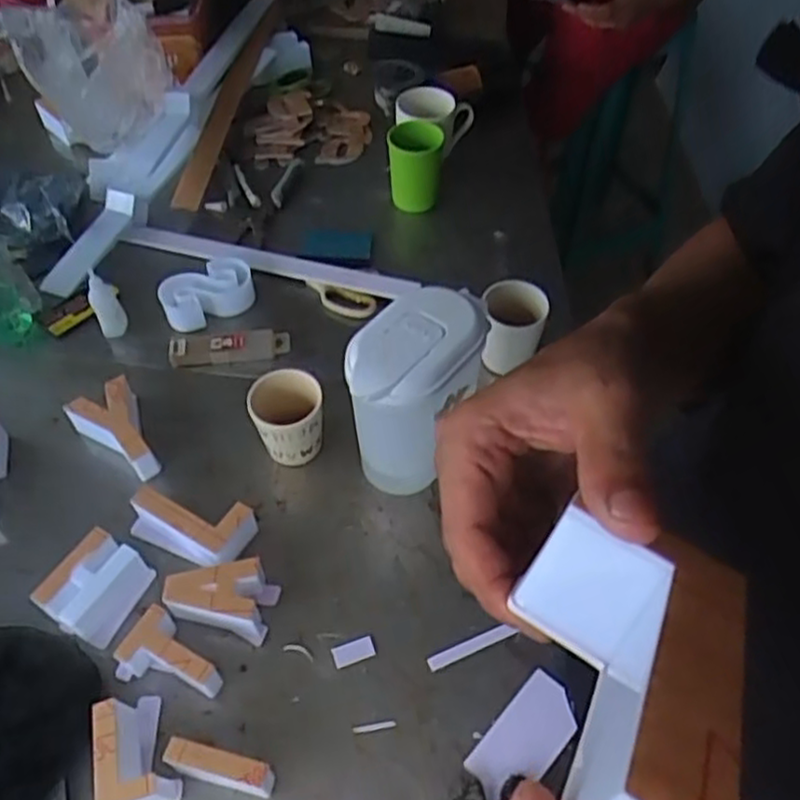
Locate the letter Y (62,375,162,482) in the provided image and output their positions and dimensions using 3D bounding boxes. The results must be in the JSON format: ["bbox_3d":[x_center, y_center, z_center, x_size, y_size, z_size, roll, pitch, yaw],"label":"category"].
[{"bbox_3d":[-0.296,0.037,0.762,0.069,0.050,0.114,-29,57,-19],"label":"letter Y"}]

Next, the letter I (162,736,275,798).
[{"bbox_3d":[-0.143,0.295,0.580,0.084,0.045,0.019,11,54,10],"label":"letter I"}]

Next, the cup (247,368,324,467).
[{"bbox_3d":[-0.115,0.023,0.759,0.072,0.086,0.068,-17,54,-11],"label":"cup"}]

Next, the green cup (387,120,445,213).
[{"bbox_3d":[0.023,-0.319,0.993,0.067,0.115,0.064,1,54,-1],"label":"green cup"}]

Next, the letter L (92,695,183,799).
[{"bbox_3d":[-0.214,0.281,0.584,0.051,0.052,0.087,-16,54,-10],"label":"letter L"}]

